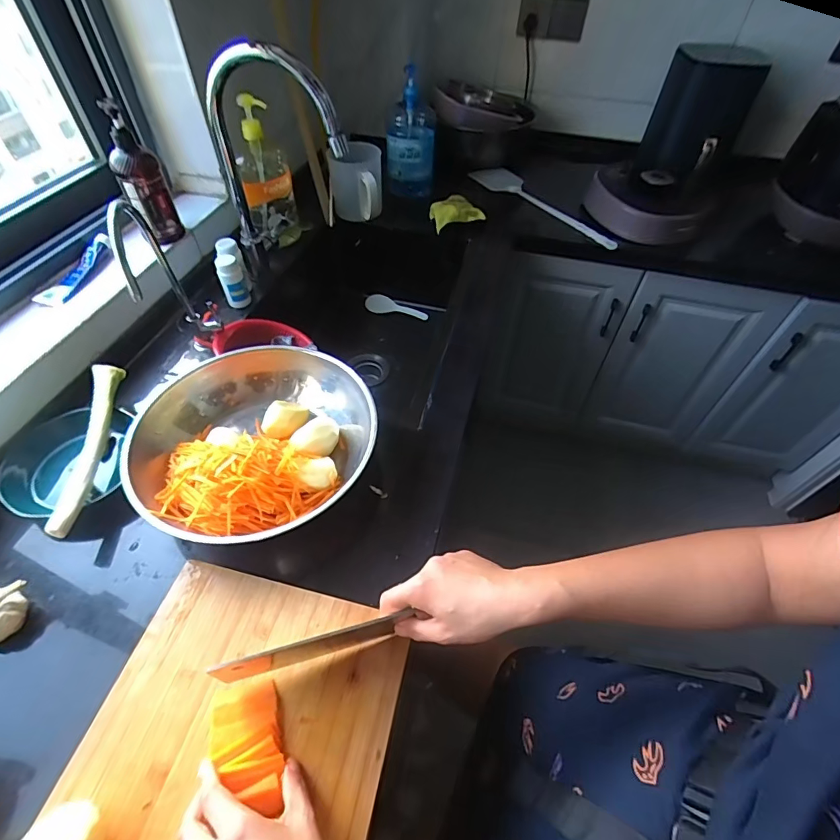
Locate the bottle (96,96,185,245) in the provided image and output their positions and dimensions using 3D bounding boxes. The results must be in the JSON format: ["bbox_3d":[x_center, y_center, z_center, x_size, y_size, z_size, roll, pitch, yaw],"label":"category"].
[{"bbox_3d":[-0.474,-0.407,0.760,0.070,0.194,0.056,-27,56,-21],"label":"bottle"}]

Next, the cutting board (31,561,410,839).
[{"bbox_3d":[-0.179,0.324,0.380,0.269,0.024,0.367,11,51,7],"label":"cutting board"}]

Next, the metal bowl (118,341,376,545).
[{"bbox_3d":[-0.217,0.027,0.602,0.305,0.073,0.291,-37,61,-27],"label":"metal bowl"}]

